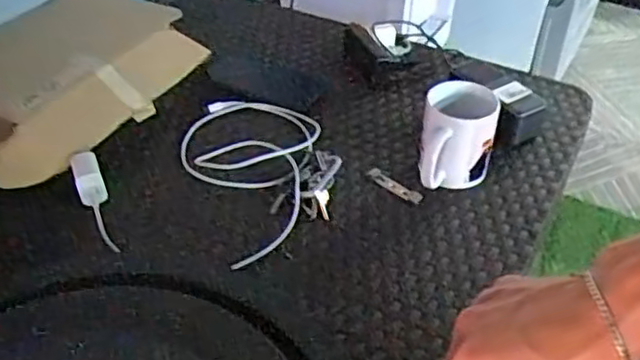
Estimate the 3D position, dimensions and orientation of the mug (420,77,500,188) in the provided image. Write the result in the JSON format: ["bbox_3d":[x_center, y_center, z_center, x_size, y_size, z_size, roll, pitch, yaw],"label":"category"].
[{"bbox_3d":[0.161,-0.054,0.779,0.081,0.101,0.119,12,41,12],"label":"mug"}]

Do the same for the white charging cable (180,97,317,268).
[{"bbox_3d":[-0.095,-0.023,0.782,0.161,0.038,0.292,7,40,7],"label":"white charging cable"}]

